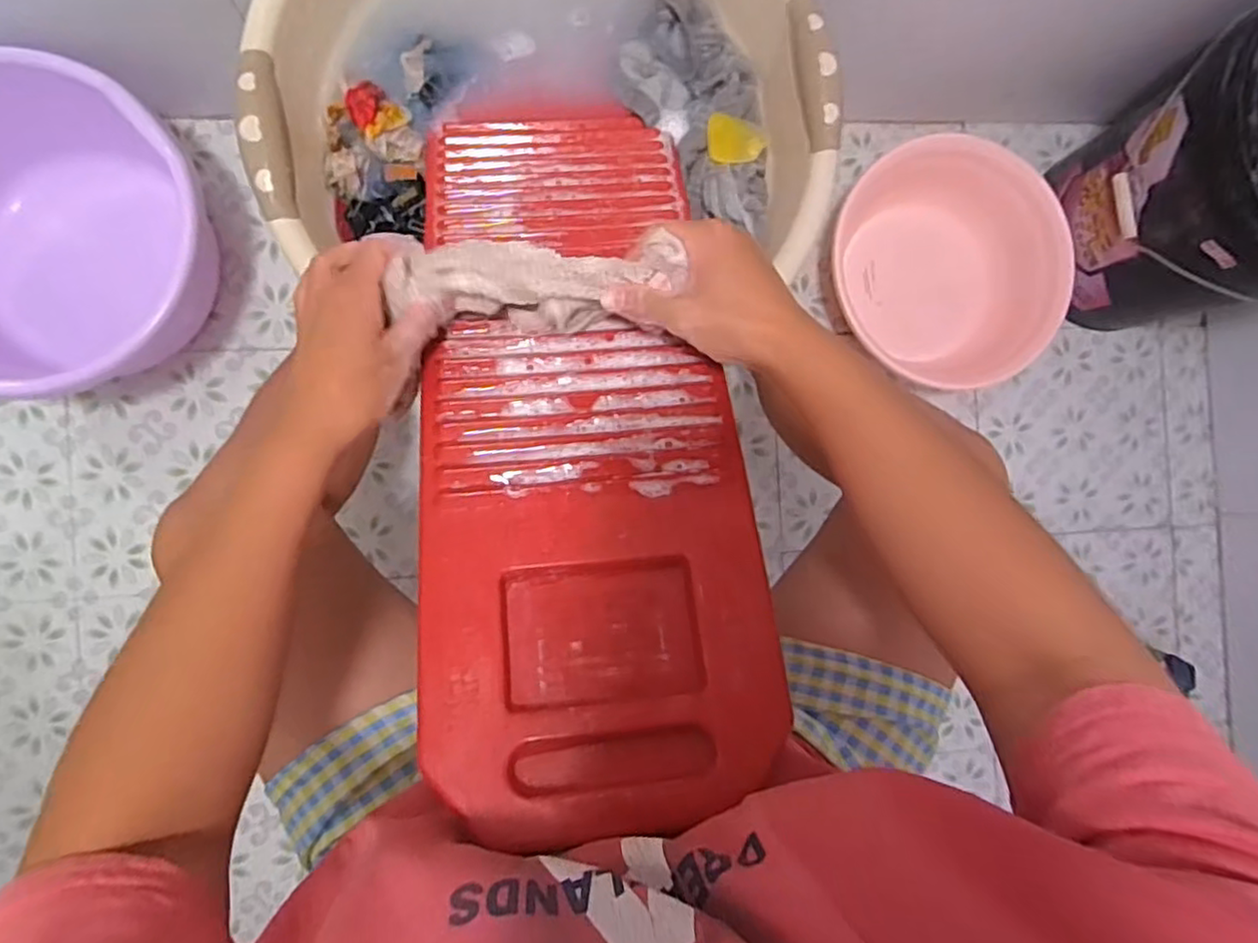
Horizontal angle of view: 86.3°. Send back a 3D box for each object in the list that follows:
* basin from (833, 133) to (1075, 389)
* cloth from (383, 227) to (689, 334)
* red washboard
[{"bbox_3d":[0.423,-0.287,0.938,0.317,0.132,0.321,0,89,-6],"label":"basin"},{"bbox_3d":[-0.056,-0.114,0.414,0.164,0.051,0.052,-2,95,-1],"label":"cloth"},{"bbox_3d":[-0.034,-0.052,0.435,0.191,0.023,0.508,-5,66,-7],"label":"red washboard"}]

